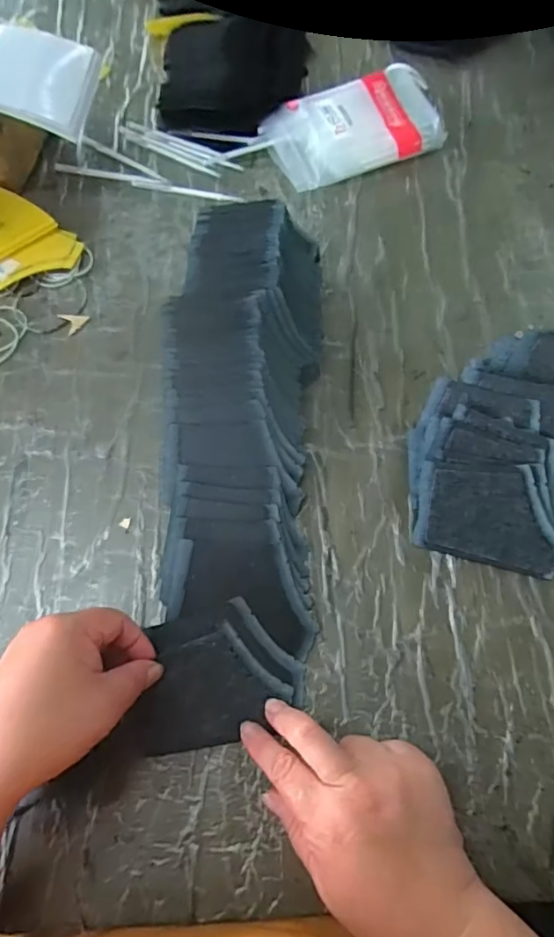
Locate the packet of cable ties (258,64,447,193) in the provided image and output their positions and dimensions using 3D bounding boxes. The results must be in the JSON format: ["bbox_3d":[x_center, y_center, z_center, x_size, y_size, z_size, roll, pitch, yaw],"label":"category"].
[{"bbox_3d":[0.075,-0.342,0.535,0.167,0.032,0.099,-23,71,-9],"label":"packet of cable ties"}]

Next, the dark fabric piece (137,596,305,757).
[{"bbox_3d":[-0.042,0.137,0.356,0.105,0.006,0.080,-18,71,-7],"label":"dark fabric piece"}]

